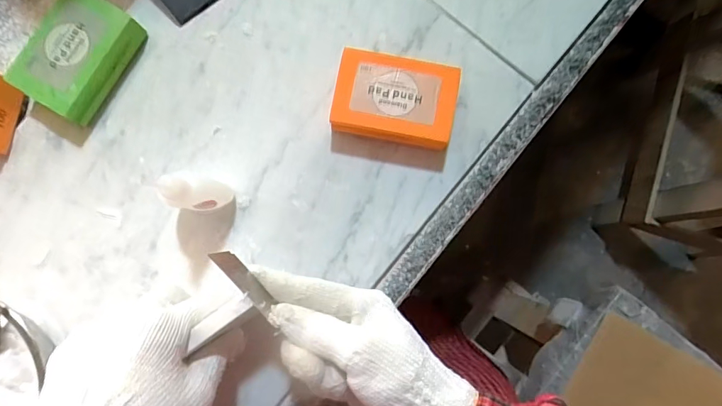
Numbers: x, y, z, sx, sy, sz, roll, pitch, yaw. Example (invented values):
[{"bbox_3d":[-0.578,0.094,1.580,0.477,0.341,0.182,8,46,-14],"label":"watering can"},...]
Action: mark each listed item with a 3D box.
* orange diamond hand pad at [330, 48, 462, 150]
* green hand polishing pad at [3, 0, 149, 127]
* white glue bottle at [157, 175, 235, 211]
[{"bbox_3d":[0.027,-0.079,0.347,0.091,0.033,0.064,10,84,2],"label":"orange diamond hand pad"},{"bbox_3d":[-0.225,-0.117,0.351,0.061,0.033,0.092,31,84,9],"label":"green hand polishing pad"},{"bbox_3d":[-0.114,-0.006,0.313,0.024,0.080,0.017,-17,79,1],"label":"white glue bottle"}]

